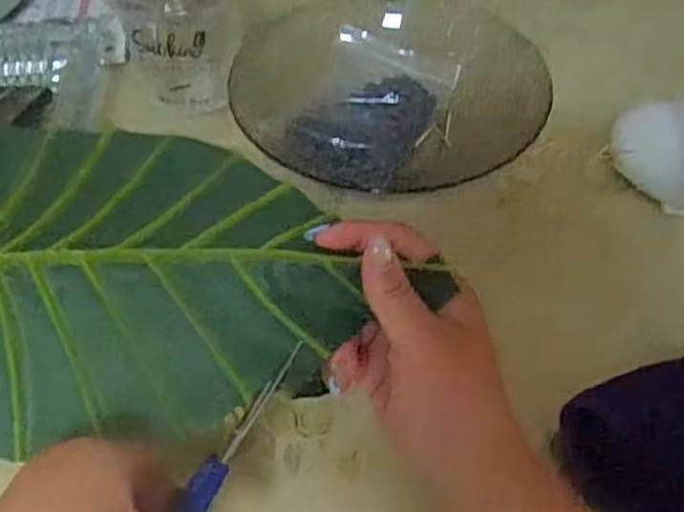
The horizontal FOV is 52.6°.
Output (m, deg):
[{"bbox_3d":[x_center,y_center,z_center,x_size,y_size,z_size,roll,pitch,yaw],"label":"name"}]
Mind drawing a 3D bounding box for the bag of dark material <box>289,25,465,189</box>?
[{"bbox_3d":[0.018,-0.109,0.496,0.088,0.014,0.137,20,54,17],"label":"bag of dark material"}]

